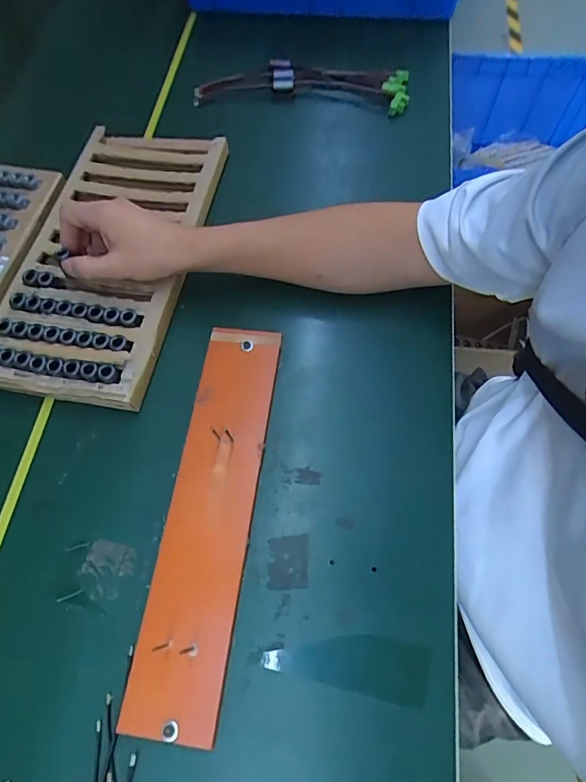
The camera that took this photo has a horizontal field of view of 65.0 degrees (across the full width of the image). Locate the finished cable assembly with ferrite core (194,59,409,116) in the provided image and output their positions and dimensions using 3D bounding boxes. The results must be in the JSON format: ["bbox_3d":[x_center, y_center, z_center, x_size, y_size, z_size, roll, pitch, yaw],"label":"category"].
[{"bbox_3d":[0.013,-0.397,0.594,0.280,0.032,0.067,2,67,1],"label":"finished cable assembly with ferrite core"}]

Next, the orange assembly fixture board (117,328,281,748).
[{"bbox_3d":[-0.071,0.096,0.398,0.075,0.012,0.335,8,67,3],"label":"orange assembly fixture board"}]

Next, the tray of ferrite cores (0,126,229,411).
[{"bbox_3d":[-0.205,-0.153,0.508,0.198,0.035,0.355,7,67,3],"label":"tray of ferrite cores"}]

